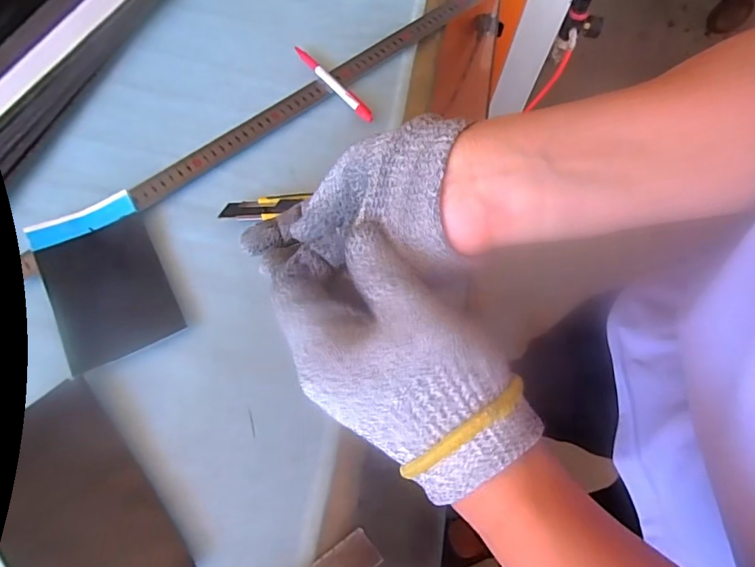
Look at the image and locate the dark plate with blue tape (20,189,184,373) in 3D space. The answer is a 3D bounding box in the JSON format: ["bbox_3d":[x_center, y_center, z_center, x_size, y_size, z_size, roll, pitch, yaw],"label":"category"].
[{"bbox_3d":[-0.248,-0.006,0.437,0.096,0.013,0.155,-26,69,-13],"label":"dark plate with blue tape"}]

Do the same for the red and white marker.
[{"bbox_3d":[-0.050,-0.226,0.543,0.011,0.010,0.136,-36,71,-16],"label":"red and white marker"}]

